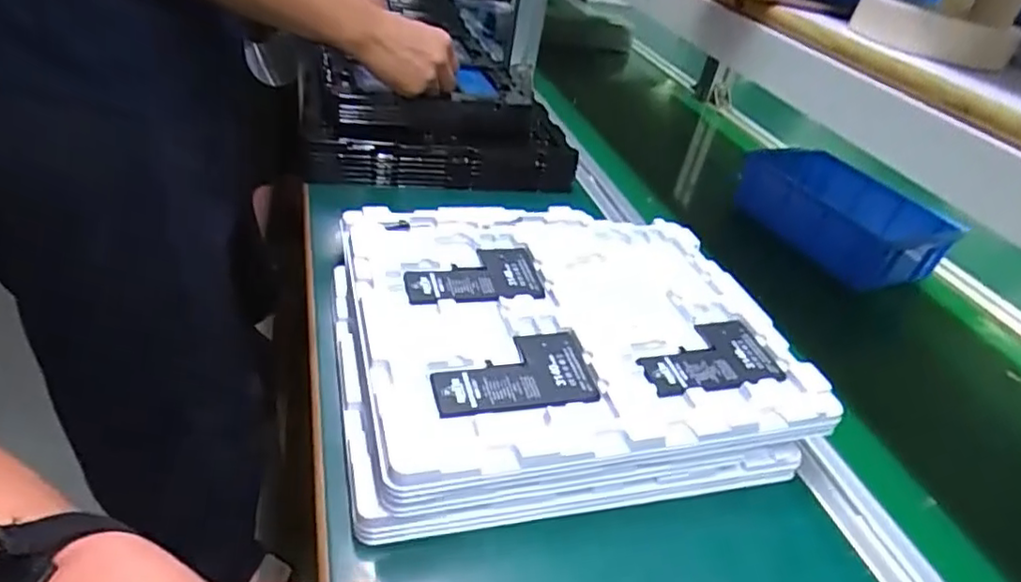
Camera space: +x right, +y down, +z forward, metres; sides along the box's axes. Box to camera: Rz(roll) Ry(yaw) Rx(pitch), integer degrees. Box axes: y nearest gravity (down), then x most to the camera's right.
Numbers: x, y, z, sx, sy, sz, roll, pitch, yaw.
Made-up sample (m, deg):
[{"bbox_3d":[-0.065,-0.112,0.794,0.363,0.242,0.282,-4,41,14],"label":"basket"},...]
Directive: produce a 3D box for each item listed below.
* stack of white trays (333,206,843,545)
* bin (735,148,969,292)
[{"bbox_3d":[0.026,0.024,0.457,0.294,0.069,0.281,-2,37,-19],"label":"stack of white trays"},{"bbox_3d":[0.366,-0.091,0.688,0.139,0.071,0.212,-16,44,-34],"label":"bin"}]

